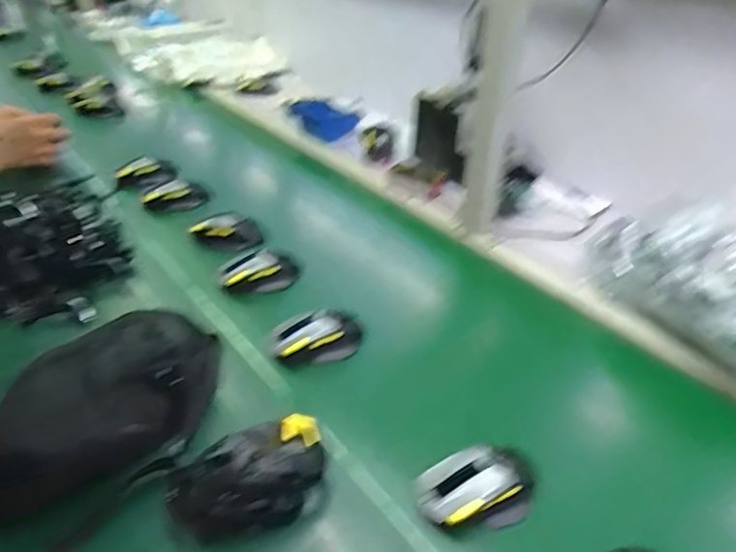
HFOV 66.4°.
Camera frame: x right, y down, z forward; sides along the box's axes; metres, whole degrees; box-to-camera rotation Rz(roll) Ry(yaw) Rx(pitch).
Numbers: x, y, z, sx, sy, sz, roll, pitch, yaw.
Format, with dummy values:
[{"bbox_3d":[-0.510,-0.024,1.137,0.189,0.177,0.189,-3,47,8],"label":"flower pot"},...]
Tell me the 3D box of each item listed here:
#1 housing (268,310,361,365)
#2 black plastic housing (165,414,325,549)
[{"bbox_3d":[-0.060,0.073,0.693,0.119,0.040,0.063,-12,37,-18],"label":"housing"},{"bbox_3d":[-0.105,0.182,0.506,0.140,0.072,0.072,-15,38,-21],"label":"black plastic housing"}]

